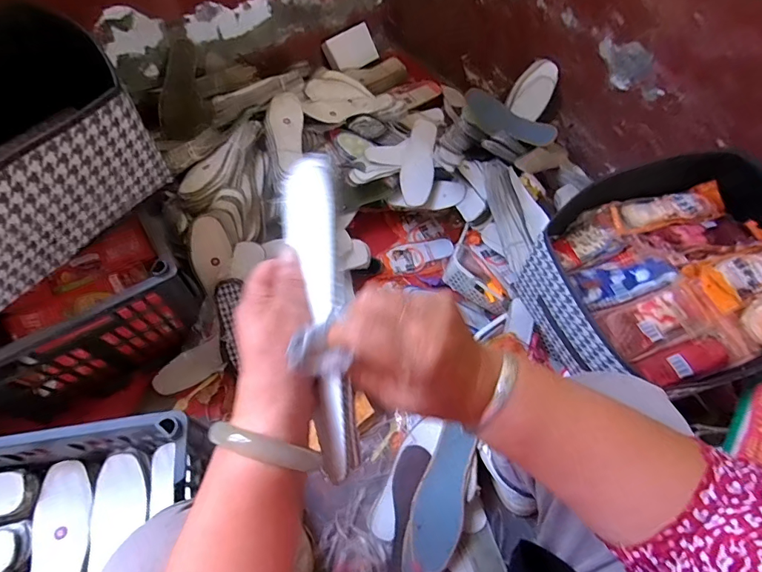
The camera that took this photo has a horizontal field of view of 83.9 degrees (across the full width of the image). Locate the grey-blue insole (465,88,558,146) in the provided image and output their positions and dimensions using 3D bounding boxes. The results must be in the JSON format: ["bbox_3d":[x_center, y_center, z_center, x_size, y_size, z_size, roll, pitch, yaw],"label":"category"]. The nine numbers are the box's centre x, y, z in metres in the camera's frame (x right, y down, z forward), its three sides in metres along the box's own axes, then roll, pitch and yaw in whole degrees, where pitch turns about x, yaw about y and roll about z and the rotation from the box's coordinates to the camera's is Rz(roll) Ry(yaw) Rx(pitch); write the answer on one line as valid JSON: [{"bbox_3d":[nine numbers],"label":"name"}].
[{"bbox_3d":[0.322,-0.420,1.088,0.244,0.082,0.018,33,46,10],"label":"grey-blue insole"}]

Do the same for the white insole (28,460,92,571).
[{"bbox_3d":[-0.412,0.351,0.542,0.064,0.017,0.229,-9,64,-9],"label":"white insole"}]

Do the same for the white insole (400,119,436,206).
[{"bbox_3d":[0.083,-0.280,0.929,0.071,0.049,0.222,7,62,0],"label":"white insole"}]

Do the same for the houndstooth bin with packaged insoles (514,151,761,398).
[{"bbox_3d":[0.473,-0.025,0.704,0.441,0.200,0.348,-19,66,-13],"label":"houndstooth bin with packaged insoles"}]

